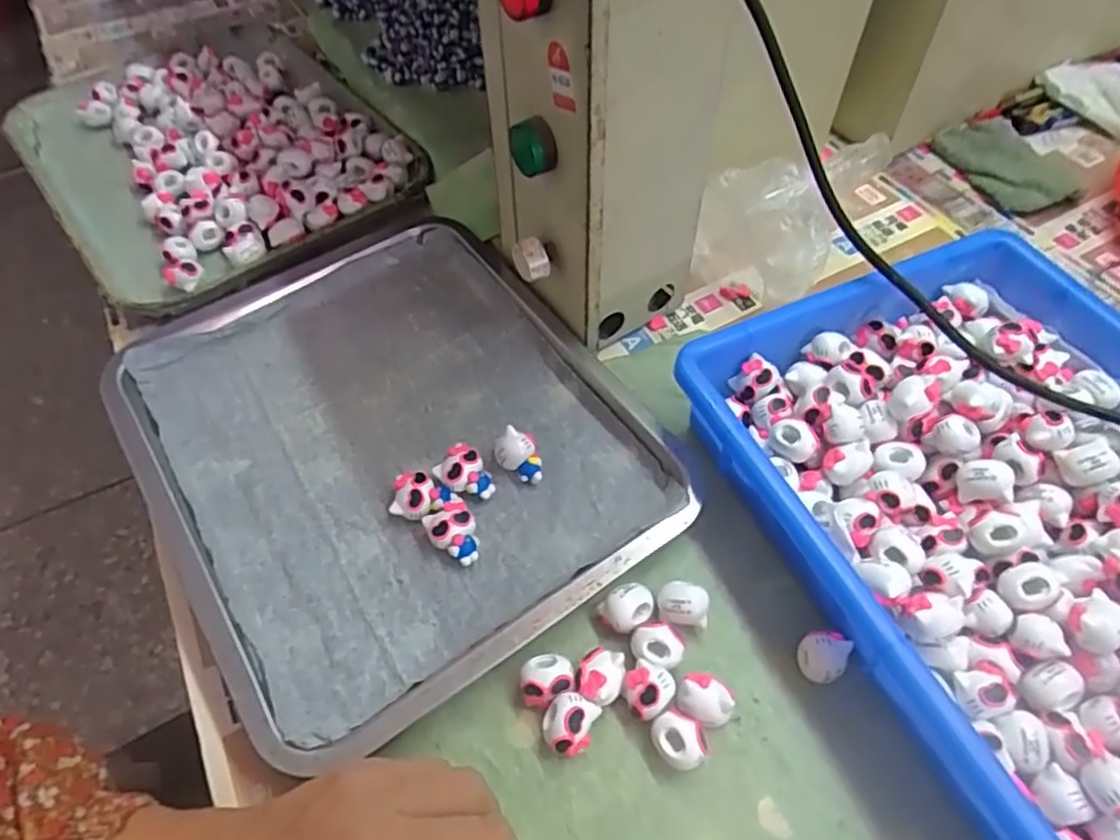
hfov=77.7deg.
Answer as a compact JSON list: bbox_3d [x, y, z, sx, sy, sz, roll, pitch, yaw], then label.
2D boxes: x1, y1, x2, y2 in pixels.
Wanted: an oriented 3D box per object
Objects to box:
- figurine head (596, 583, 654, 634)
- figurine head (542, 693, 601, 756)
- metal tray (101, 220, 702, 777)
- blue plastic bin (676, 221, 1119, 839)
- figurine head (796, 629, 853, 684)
[{"bbox_3d":[0.034,0.096,0.351,0.027,0.018,0.020,-14,55,-7],"label":"figurine head"},{"bbox_3d":[0.004,0.142,0.323,0.023,0.024,0.025,-1,55,2],"label":"figurine head"},{"bbox_3d":[-0.102,0.008,0.421,0.258,0.029,0.304,-31,59,-18],"label":"metal tray"},{"bbox_3d":[0.249,0.068,0.340,0.256,0.059,0.366,-23,57,-13],"label":"blue plastic bin"},{"bbox_3d":[0.126,0.116,0.337,0.023,0.027,0.022,-1,55,2],"label":"figurine head"}]

